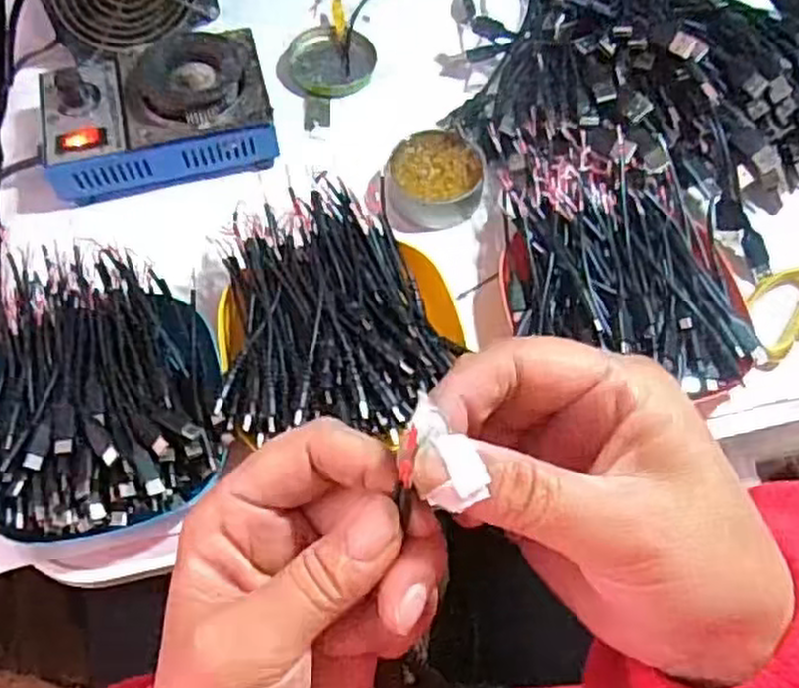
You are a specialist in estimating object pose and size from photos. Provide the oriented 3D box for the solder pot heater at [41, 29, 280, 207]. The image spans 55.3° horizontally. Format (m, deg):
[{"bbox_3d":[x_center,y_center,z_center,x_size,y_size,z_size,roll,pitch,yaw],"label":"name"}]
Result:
[{"bbox_3d":[-0.164,-0.156,0.522,0.151,0.057,0.104,-11,64,-5],"label":"solder pot heater"}]

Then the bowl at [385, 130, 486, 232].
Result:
[{"bbox_3d":[0.024,-0.109,0.515,0.064,0.025,0.069,0,63,0],"label":"bowl"}]

